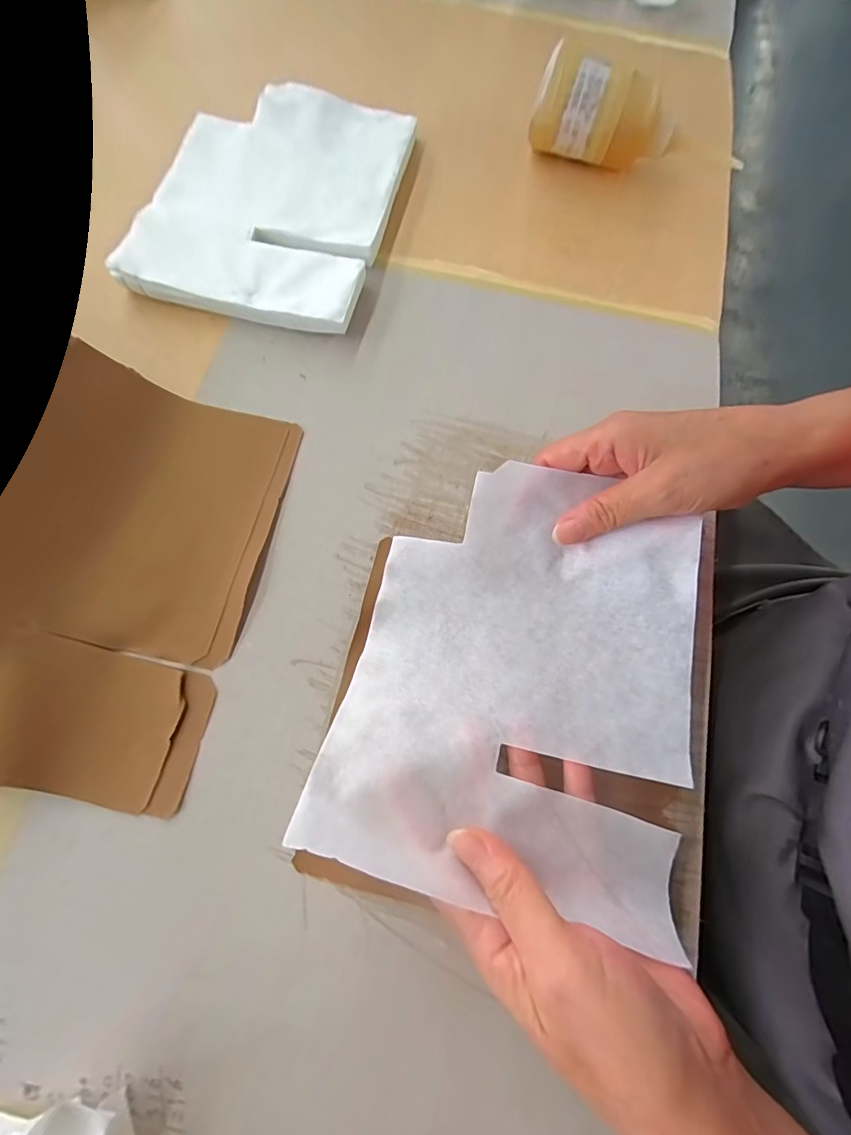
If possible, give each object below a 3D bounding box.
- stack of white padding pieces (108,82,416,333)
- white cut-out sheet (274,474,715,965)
[{"bbox_3d":[-0.116,-0.293,0.376,0.176,0.026,0.232,15,72,3],"label":"stack of white padding pieces"},{"bbox_3d":[0.050,0.048,0.248,0.167,0.053,0.207,14,72,3],"label":"white cut-out sheet"}]

